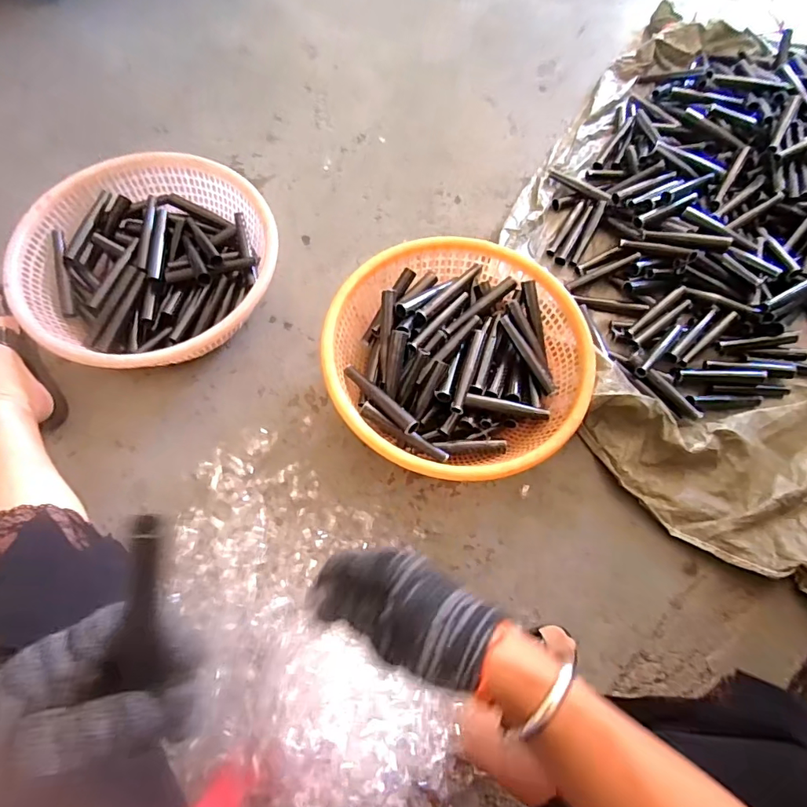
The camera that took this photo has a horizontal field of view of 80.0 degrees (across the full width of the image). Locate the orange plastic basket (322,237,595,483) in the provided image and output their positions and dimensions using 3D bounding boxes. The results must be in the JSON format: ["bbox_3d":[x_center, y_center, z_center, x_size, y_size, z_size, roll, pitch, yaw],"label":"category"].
[{"bbox_3d":[0.082,-0.067,0.779,0.387,0.119,0.394,1,68,-3],"label":"orange plastic basket"}]

